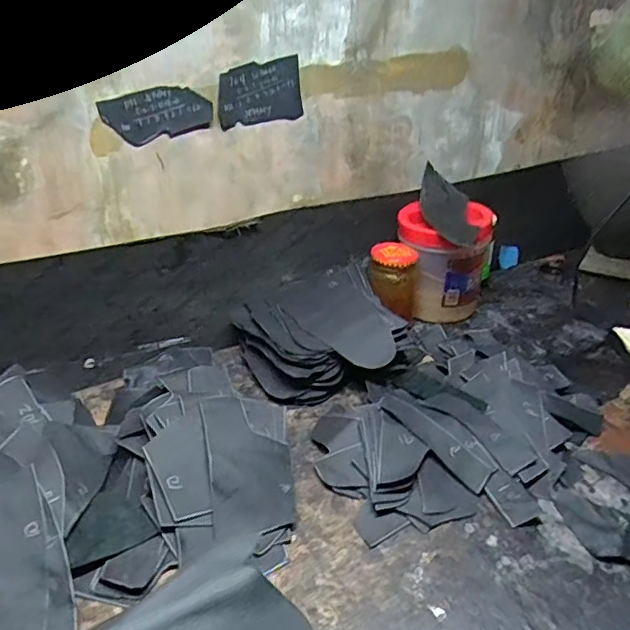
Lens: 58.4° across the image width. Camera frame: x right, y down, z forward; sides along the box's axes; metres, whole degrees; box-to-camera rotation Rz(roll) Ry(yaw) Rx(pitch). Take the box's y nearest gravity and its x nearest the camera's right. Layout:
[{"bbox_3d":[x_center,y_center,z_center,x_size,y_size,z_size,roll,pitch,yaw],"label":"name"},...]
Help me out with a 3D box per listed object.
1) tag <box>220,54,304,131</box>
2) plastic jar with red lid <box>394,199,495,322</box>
[{"bbox_3d":[-0.063,-0.261,0.663,0.102,0.069,0.004,-14,32,-17],"label":"tag"},{"bbox_3d":[0.168,-0.072,0.773,0.116,0.146,0.125,-1,31,0],"label":"plastic jar with red lid"}]

